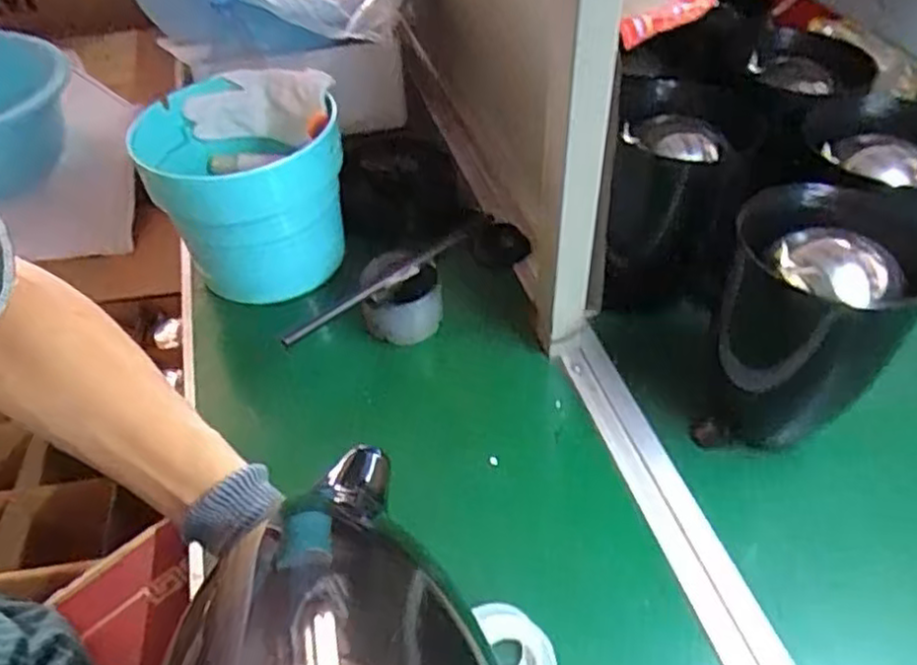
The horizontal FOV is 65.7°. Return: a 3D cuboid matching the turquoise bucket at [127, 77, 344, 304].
[{"bbox_3d":[-0.213,-0.147,0.717,0.168,0.145,0.179,-1,46,1],"label":"turquoise bucket"}]

